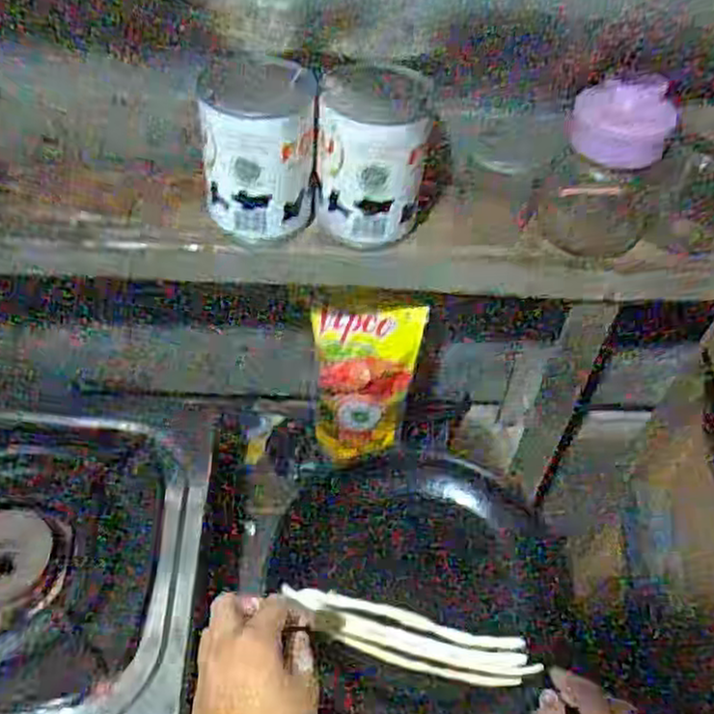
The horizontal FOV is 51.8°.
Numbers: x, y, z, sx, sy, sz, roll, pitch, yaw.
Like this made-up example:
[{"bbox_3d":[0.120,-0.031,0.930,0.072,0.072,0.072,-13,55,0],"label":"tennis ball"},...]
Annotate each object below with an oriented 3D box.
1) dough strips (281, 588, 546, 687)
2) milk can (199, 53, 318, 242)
[{"bbox_3d":[0.043,0.227,0.598,0.200,0.019,0.045,15,52,7],"label":"dough strips"},{"bbox_3d":[-0.062,-0.135,0.486,0.069,0.097,0.068,1,51,-2],"label":"milk can"}]

